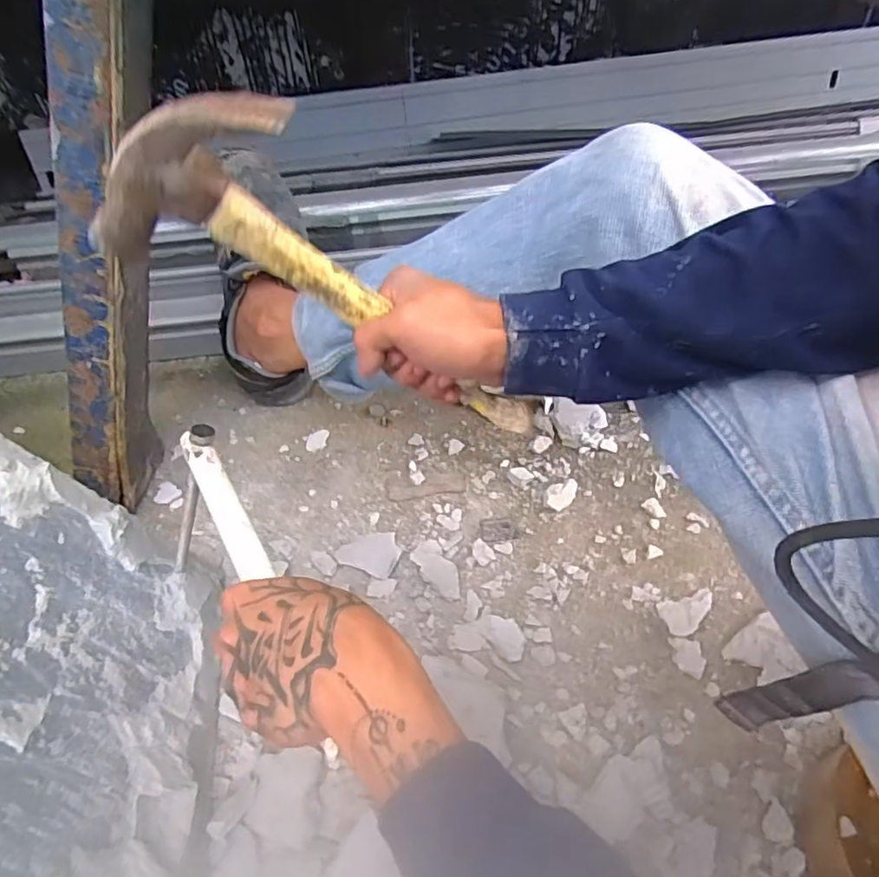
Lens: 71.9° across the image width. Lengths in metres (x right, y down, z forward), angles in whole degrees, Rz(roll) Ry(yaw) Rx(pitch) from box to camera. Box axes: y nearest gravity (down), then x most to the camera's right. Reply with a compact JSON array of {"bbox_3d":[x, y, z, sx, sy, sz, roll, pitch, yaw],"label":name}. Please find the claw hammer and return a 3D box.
[{"bbox_3d":[-0.047,-0.078,0.350,0.268,0.117,0.023,32,42,-29],"label":"claw hammer"}]

